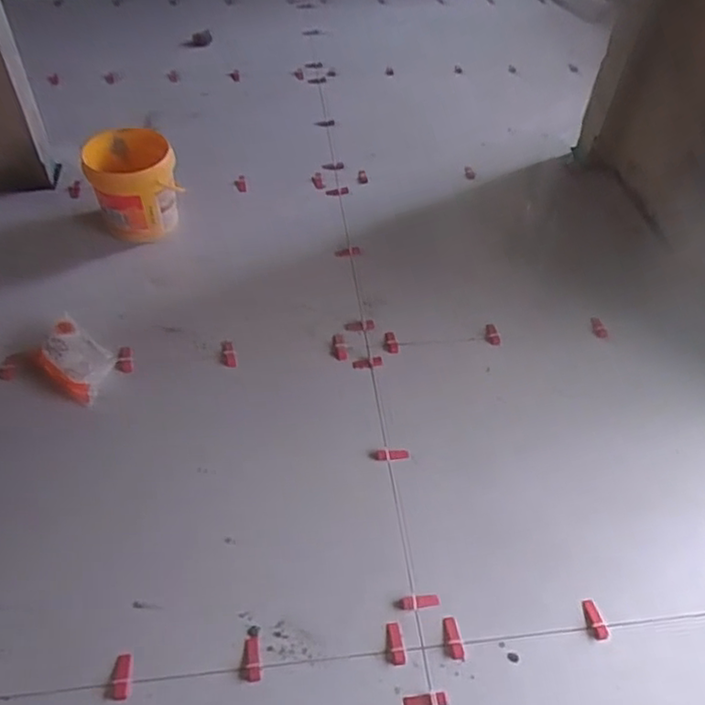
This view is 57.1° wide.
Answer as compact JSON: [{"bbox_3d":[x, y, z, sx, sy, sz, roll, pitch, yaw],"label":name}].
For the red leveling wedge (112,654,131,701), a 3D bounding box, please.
[{"bbox_3d":[-0.418,0.588,1.174,0.031,0.011,0.075,-4,50,-9],"label":"red leveling wedge"}]

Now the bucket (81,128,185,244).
[{"bbox_3d":[-0.613,-0.462,1.817,0.221,0.287,0.272,-17,52,-16],"label":"bucket"}]

